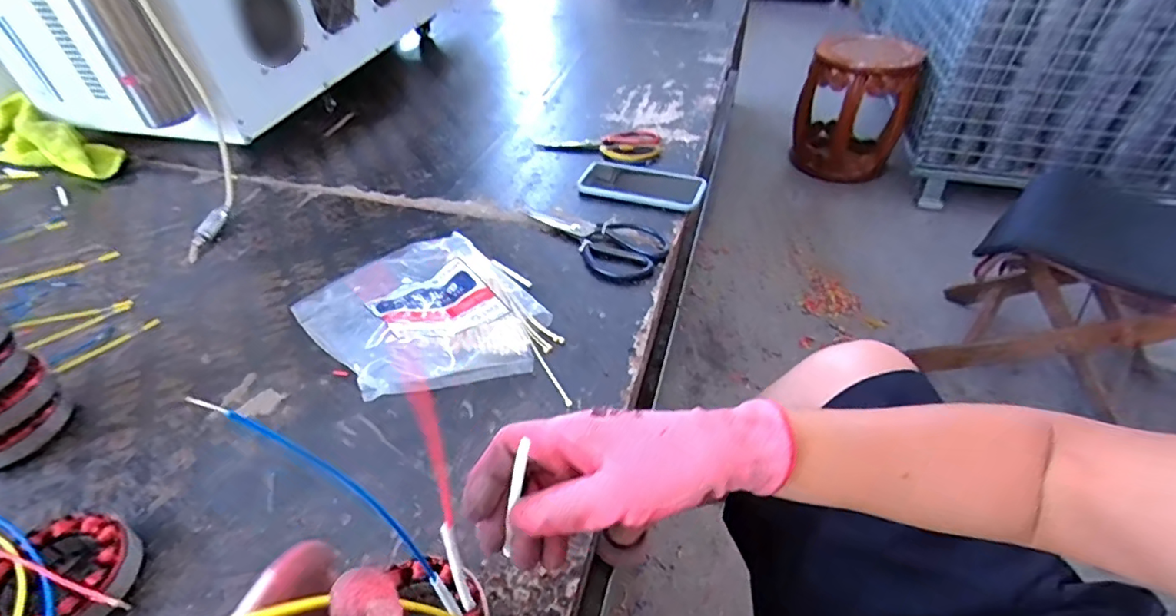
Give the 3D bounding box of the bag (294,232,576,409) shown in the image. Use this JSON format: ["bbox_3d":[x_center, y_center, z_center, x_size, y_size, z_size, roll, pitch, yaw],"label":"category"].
[{"bbox_3d":[-0.156,0.001,0.540,0.202,0.065,0.291,-30,50,-28],"label":"bag"}]

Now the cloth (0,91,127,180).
[{"bbox_3d":[-0.868,-0.261,0.838,0.336,0.072,0.095,16,46,18],"label":"cloth"}]

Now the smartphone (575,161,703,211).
[{"bbox_3d":[0.075,-0.175,0.759,0.169,0.014,0.095,17,46,19],"label":"smartphone"}]

